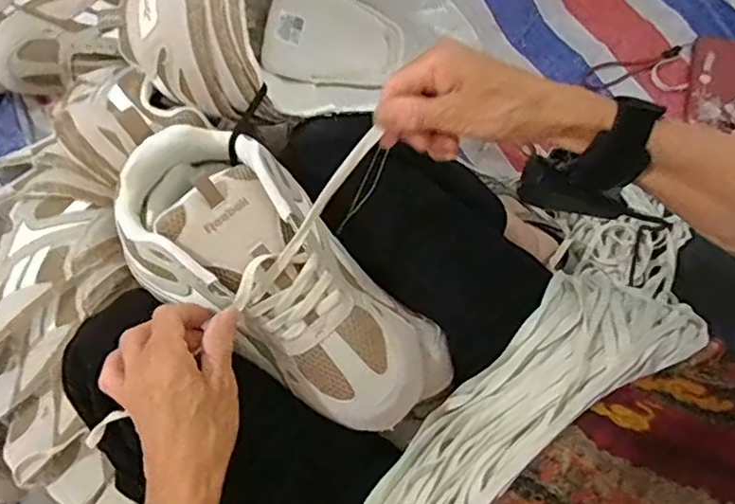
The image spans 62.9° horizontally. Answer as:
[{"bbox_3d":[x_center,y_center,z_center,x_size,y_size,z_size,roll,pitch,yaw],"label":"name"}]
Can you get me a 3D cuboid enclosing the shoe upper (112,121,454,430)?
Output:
[{"bbox_3d":[-0.059,0.022,0.431,0.264,0.070,0.116,42,80,-4],"label":"shoe upper"}]

